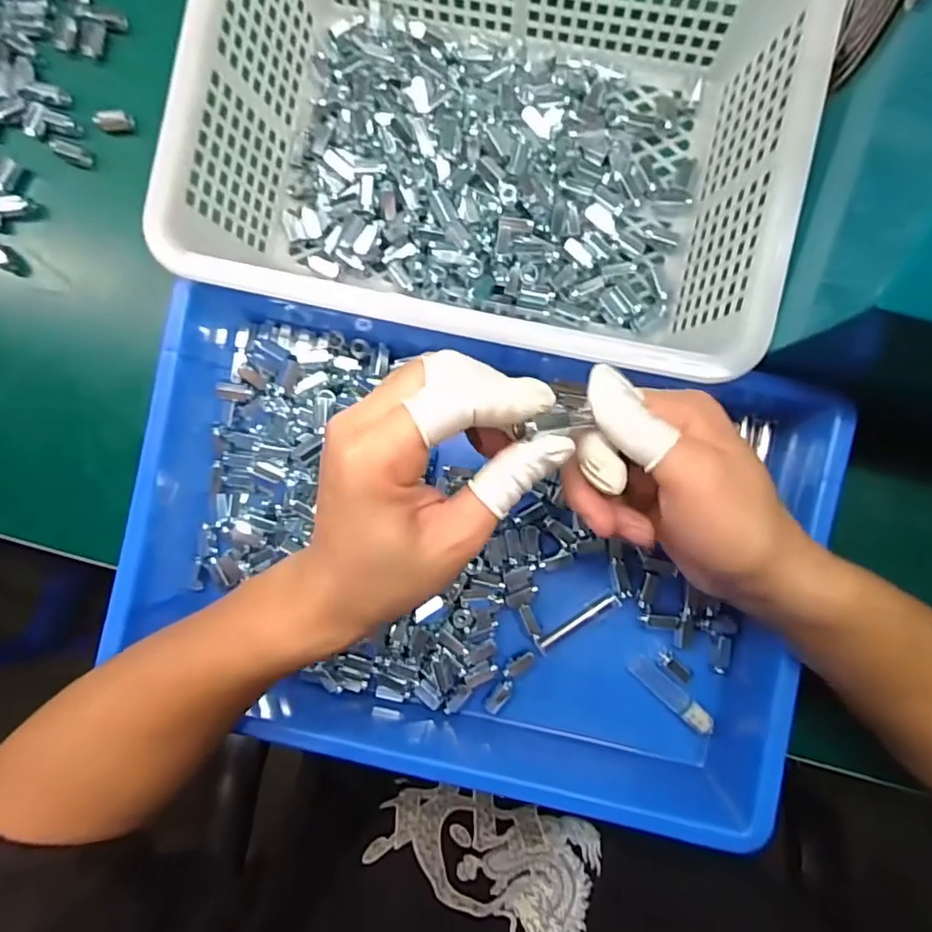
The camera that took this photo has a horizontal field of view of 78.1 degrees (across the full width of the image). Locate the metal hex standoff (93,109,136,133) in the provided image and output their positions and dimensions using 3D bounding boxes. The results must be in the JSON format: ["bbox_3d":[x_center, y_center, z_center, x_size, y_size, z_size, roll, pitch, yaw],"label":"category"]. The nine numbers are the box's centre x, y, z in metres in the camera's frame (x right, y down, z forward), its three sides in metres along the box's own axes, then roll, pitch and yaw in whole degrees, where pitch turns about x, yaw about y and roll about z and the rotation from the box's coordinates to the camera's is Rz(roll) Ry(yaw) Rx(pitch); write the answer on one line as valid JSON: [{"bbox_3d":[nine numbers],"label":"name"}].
[{"bbox_3d":[-0.235,-0.229,0.380,0.024,0.007,0.012,1,91,3],"label":"metal hex standoff"}]

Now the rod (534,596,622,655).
[{"bbox_3d":[0.069,0.096,0.354,0.058,0.004,0.009,-34,89,3],"label":"rod"}]

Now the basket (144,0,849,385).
[{"bbox_3d":[0.015,-0.184,0.324,0.312,0.085,0.214,12,91,3],"label":"basket"}]

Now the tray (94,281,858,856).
[{"bbox_3d":[0.004,0.052,0.333,0.375,0.058,0.258,10,91,3],"label":"tray"}]

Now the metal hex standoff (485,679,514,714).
[{"bbox_3d":[0.021,0.143,0.356,0.010,0.006,0.022,29,92,3],"label":"metal hex standoff"}]

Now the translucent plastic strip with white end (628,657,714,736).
[{"bbox_3d":[0.126,0.141,0.349,0.059,0.011,0.013,41,93,2],"label":"translucent plastic strip with white end"}]

